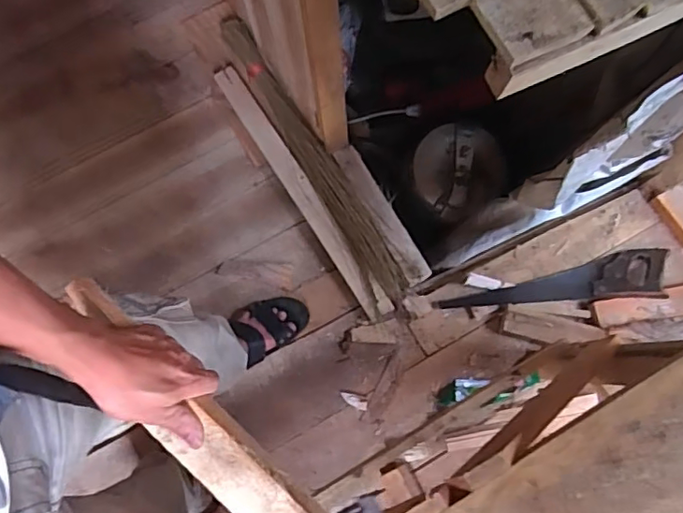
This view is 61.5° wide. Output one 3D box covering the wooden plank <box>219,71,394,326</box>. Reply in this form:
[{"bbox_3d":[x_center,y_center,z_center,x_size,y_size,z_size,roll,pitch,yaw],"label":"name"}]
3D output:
[{"bbox_3d":[-0.095,-0.151,1.251,0.049,0.038,0.662,-31,74,-8],"label":"wooden plank"}]

